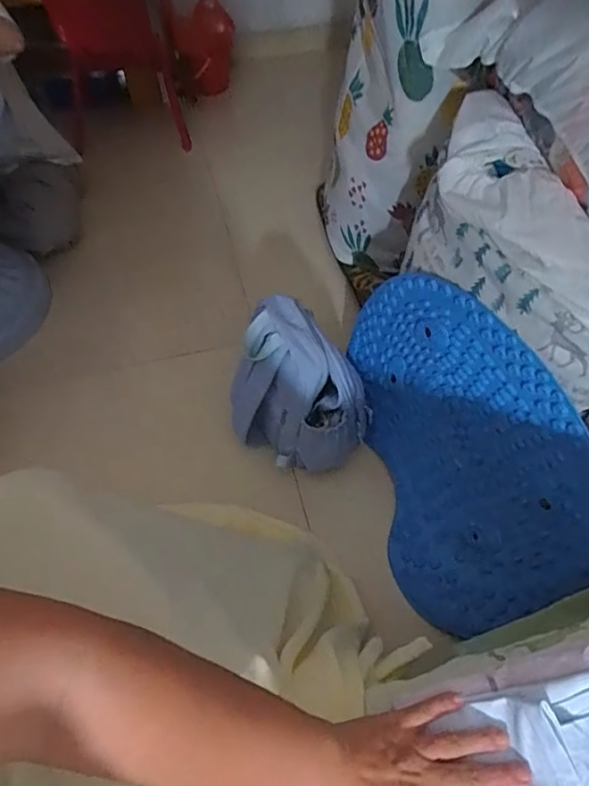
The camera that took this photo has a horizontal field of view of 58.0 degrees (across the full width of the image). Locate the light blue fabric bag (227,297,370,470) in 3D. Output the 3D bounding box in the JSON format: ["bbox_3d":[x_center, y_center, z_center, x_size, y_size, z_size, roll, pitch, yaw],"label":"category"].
[{"bbox_3d":[0.007,-0.007,0.999,0.242,0.282,0.182,29,60,22],"label":"light blue fabric bag"}]

